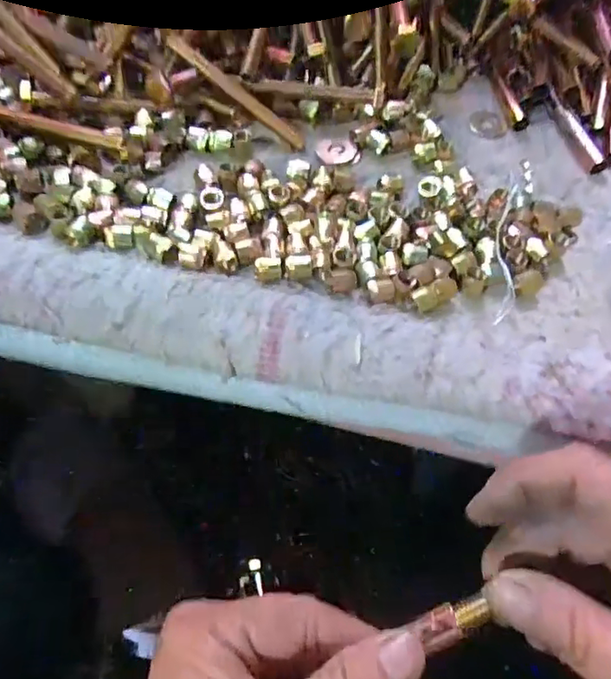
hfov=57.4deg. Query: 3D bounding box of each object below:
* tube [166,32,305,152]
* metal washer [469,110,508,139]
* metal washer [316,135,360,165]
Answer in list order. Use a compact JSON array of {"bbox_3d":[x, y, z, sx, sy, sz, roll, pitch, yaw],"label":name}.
[{"bbox_3d":[-0.040,-0.146,0.332,0.096,0.006,0.010,36,58,-14],"label":"tube"},{"bbox_3d":[0.121,-0.142,0.367,0.024,0.004,0.024,2,58,-3],"label":"metal washer"},{"bbox_3d":[0.020,-0.115,0.340,0.025,0.004,0.021,-8,69,-3],"label":"metal washer"}]

